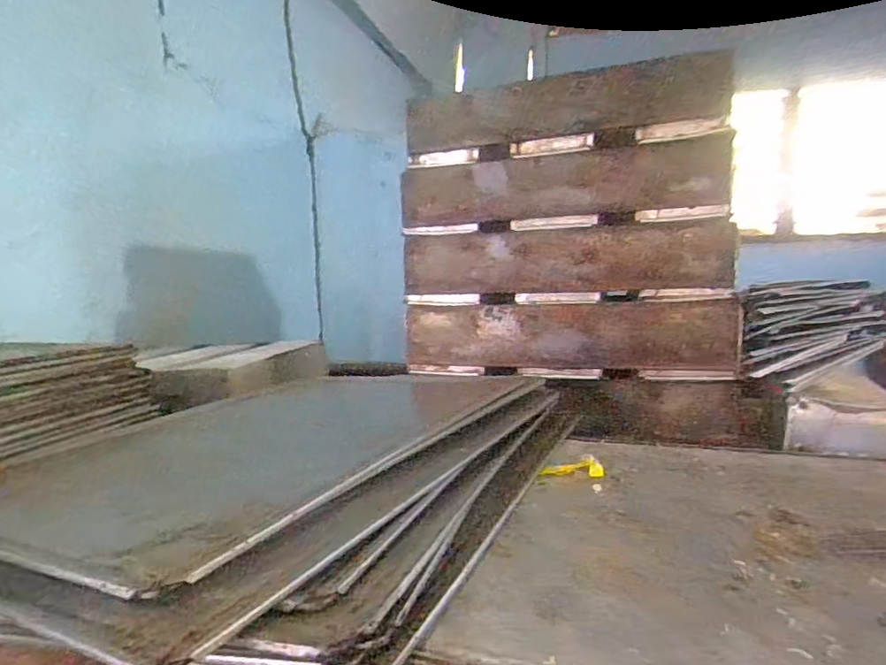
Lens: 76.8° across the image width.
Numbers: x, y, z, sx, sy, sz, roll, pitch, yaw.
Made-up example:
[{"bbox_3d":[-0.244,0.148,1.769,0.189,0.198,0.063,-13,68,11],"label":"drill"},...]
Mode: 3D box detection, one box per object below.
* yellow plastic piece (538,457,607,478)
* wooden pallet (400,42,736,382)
[{"bbox_3d":[0.101,0.105,0.438,0.047,0.010,0.018,1,7,6],"label":"yellow plastic piece"},{"bbox_3d":[0.140,-0.126,0.684,0.400,0.344,0.051,2,7,18],"label":"wooden pallet"}]

